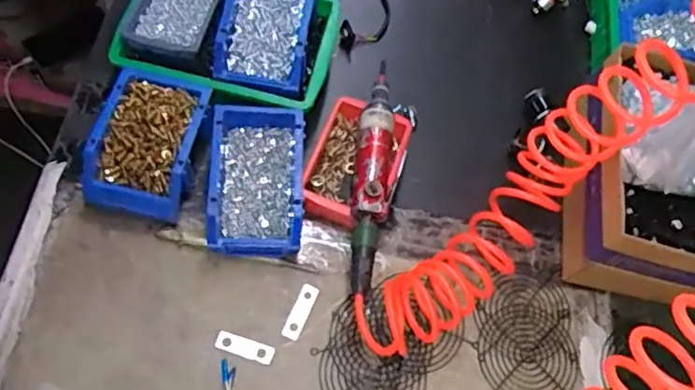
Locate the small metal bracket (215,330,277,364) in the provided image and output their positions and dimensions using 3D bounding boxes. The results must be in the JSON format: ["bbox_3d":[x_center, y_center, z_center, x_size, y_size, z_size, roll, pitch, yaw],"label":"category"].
[{"bbox_3d":[-0.110,0.164,0.637,0.065,0.004,0.018,19,70,-2],"label":"small metal bracket"}]

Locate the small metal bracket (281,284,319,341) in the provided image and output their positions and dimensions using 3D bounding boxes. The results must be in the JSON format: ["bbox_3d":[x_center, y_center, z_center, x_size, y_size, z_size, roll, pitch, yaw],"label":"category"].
[{"bbox_3d":[-0.052,0.129,0.656,0.018,0.006,0.064,24,64,4],"label":"small metal bracket"}]

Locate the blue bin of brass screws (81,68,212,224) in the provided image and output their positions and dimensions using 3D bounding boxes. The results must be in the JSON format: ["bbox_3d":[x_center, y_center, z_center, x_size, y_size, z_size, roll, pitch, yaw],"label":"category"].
[{"bbox_3d":[-0.224,-0.058,0.673,0.107,0.060,0.153,14,64,-1],"label":"blue bin of brass screws"}]

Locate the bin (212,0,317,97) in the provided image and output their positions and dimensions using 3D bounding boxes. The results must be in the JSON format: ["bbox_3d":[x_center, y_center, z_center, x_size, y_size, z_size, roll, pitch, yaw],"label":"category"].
[{"bbox_3d":[-0.096,-0.204,0.714,0.109,0.050,0.166,11,64,-2],"label":"bin"}]

